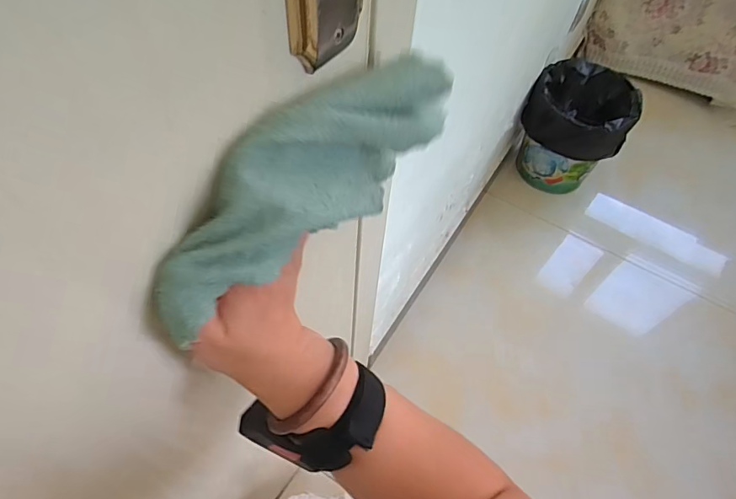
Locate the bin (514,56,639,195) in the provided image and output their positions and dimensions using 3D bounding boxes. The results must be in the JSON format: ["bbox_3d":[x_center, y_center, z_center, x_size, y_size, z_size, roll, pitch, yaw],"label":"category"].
[{"bbox_3d":[0.511,-0.292,1.193,0.226,0.268,0.229,2,52,-3],"label":"bin"}]

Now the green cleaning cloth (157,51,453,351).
[{"bbox_3d":[-0.028,-0.032,0.269,0.037,0.108,0.205,36,62,22],"label":"green cleaning cloth"}]

